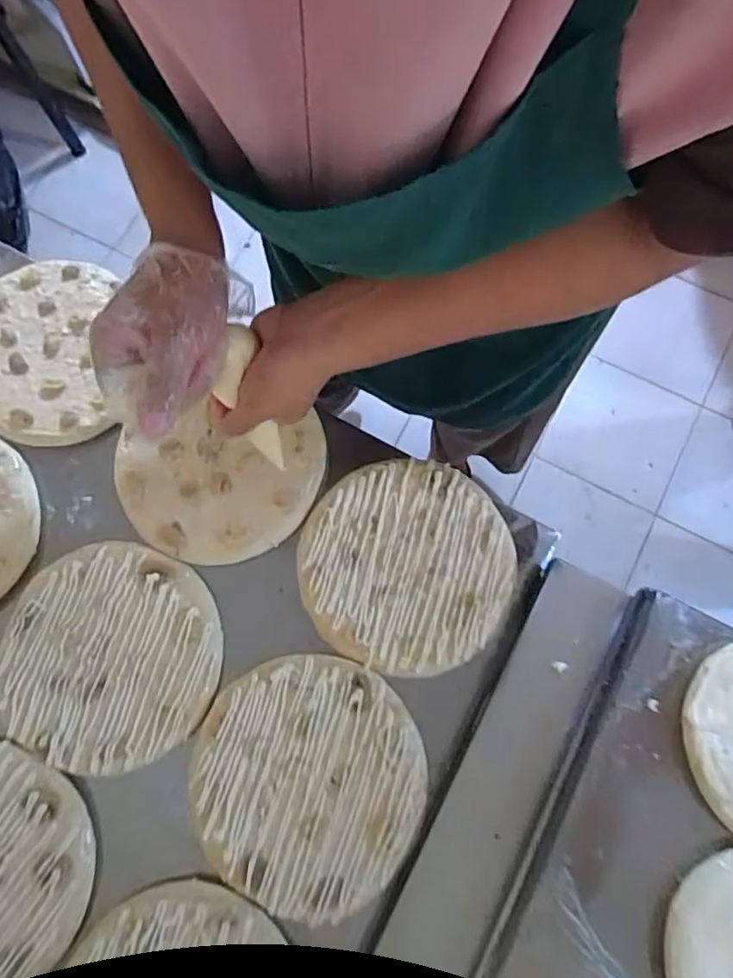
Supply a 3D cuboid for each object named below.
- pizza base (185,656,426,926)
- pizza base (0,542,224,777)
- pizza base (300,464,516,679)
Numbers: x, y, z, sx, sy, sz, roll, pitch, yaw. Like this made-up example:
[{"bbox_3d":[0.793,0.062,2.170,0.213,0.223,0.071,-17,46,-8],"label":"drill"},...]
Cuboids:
[{"bbox_3d":[-0.051,0.250,0.478,0.195,0.017,0.194,2,76,0],"label":"pizza base"},{"bbox_3d":[-0.237,0.152,0.512,0.200,0.013,0.189,17,77,3],"label":"pizza base"},{"bbox_3d":[0.037,0.068,0.524,0.197,0.011,0.192,0,76,-1],"label":"pizza base"}]

